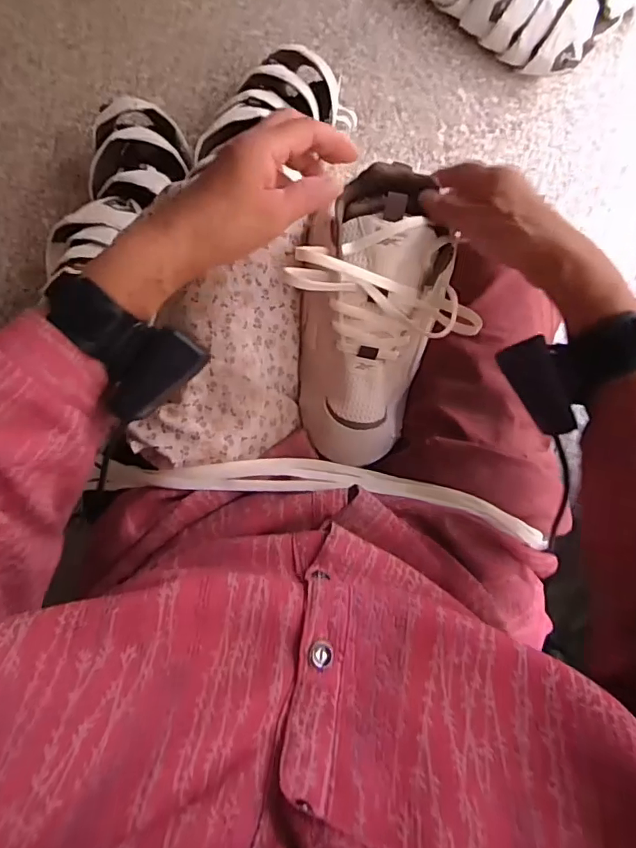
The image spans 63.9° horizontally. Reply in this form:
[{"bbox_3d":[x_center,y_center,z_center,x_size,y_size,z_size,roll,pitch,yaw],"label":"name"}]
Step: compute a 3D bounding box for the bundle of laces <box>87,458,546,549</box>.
[{"bbox_3d":[0.003,0.054,0.412,0.365,0.028,0.046,6,85,-2],"label":"bundle of laces"}]

